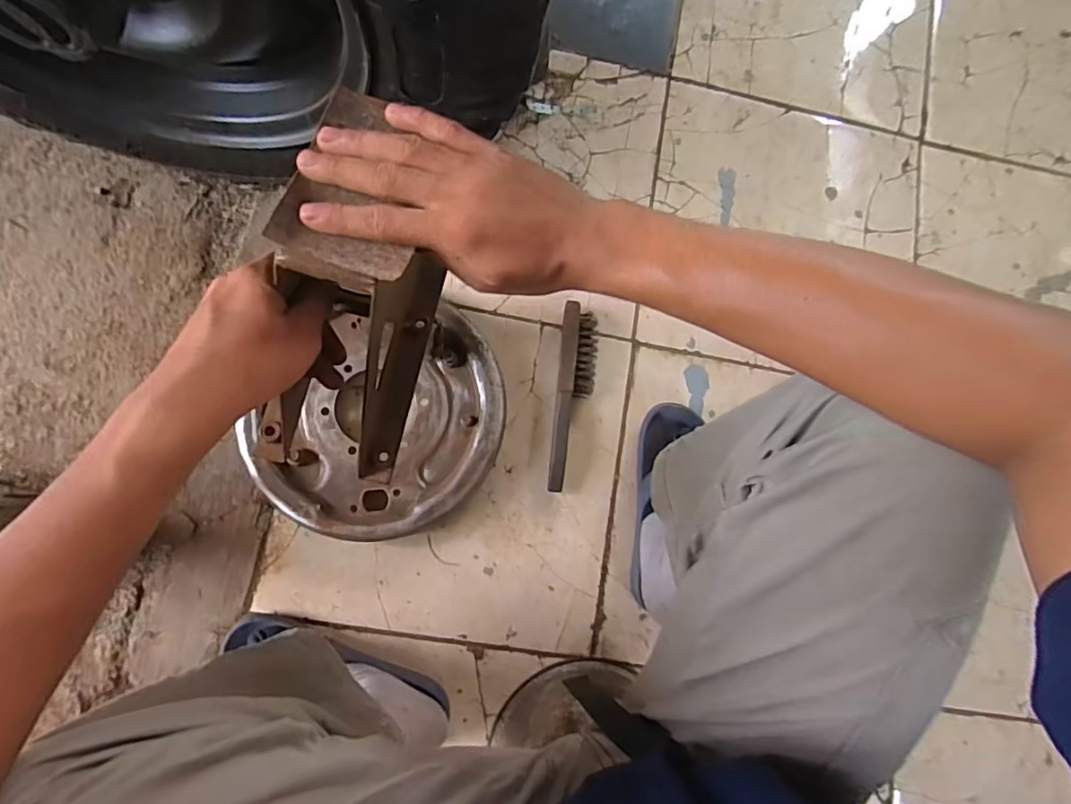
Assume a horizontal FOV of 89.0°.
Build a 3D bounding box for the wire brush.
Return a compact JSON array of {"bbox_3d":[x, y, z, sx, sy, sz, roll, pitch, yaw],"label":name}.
[{"bbox_3d":[0.050,-0.008,0.693,0.045,0.025,0.238,6,83,-5],"label":"wire brush"}]

